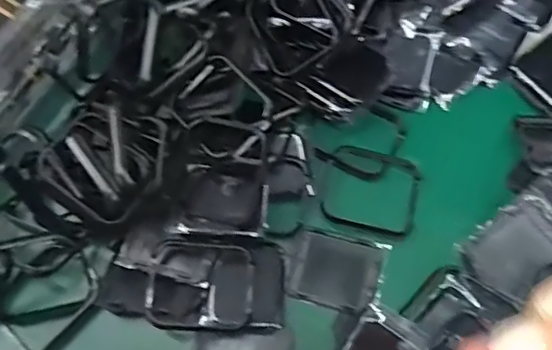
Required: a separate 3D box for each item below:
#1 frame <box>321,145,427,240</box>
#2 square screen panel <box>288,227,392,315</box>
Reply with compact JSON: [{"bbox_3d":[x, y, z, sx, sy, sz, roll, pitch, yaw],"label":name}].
[{"bbox_3d":[0.045,0.007,0.262,0.044,0.007,0.039,10,69,5],"label":"frame"},{"bbox_3d":[0.027,0.042,0.251,0.041,0.004,0.032,12,69,6],"label":"square screen panel"}]

